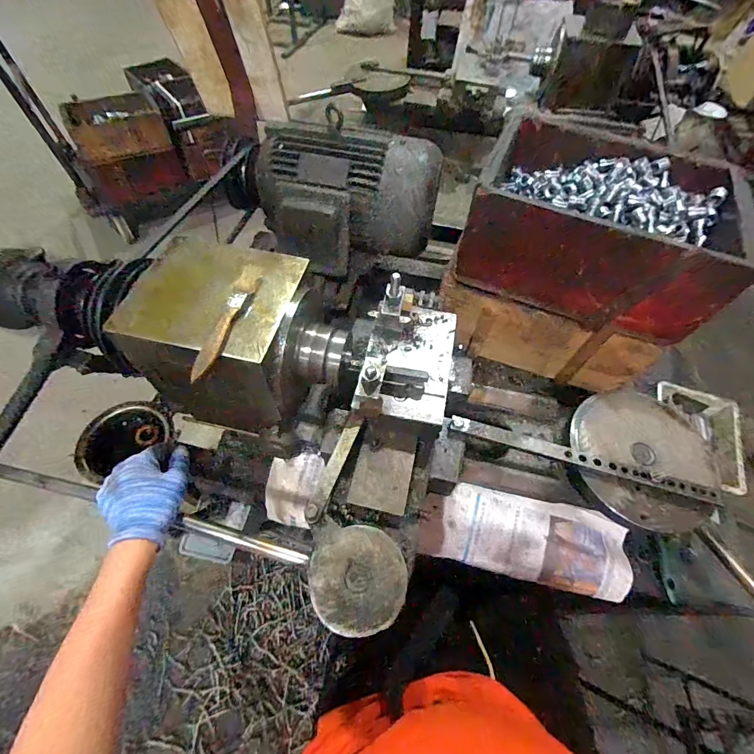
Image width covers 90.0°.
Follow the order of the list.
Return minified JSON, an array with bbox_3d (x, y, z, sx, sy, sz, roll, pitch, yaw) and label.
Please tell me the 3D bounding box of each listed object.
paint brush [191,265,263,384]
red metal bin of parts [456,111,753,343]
[{"bbox_3d":[-0.149,-0.062,0.380,0.022,0.013,0.147,10,58,4],"label":"paint brush"},{"bbox_3d":[0.321,-0.227,0.578,0.333,0.150,0.230,20,59,11],"label":"red metal bin of parts"}]

